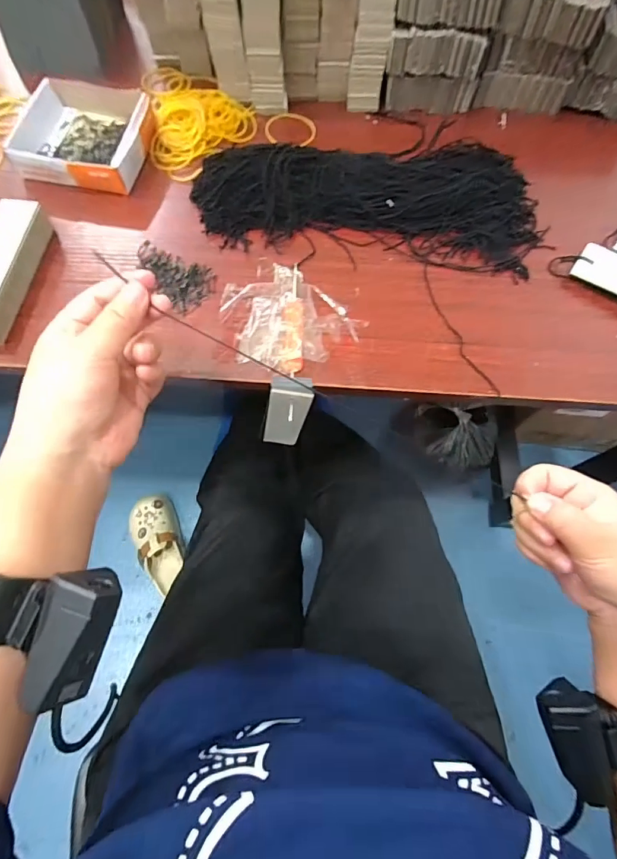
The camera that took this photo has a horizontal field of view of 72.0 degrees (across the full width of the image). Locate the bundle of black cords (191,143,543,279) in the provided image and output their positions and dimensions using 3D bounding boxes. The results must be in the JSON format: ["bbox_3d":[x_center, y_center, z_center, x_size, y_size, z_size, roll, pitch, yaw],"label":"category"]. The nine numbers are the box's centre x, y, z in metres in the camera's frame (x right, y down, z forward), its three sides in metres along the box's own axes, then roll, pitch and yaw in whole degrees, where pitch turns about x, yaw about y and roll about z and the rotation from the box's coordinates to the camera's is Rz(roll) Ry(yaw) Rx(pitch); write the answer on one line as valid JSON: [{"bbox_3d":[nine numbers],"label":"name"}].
[{"bbox_3d":[0.053,-0.210,0.381,0.305,0.032,0.103,7,71,2],"label":"bundle of black cords"}]

